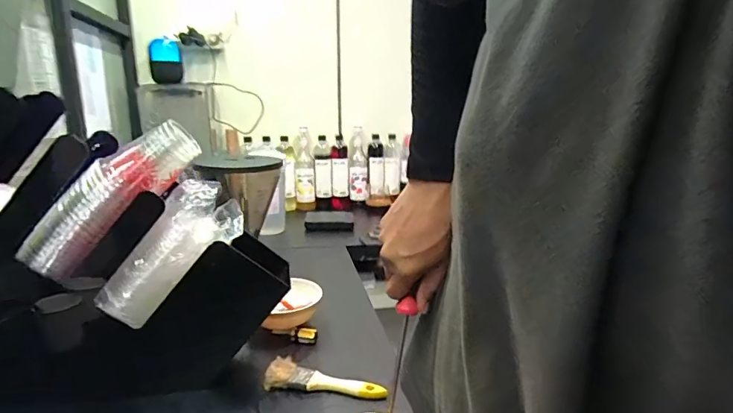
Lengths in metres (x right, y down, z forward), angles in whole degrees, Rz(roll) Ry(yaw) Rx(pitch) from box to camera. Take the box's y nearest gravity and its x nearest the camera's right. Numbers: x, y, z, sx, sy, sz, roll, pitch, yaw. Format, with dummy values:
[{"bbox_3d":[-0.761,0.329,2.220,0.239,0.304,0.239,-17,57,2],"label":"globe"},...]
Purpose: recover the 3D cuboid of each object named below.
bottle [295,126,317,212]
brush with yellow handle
[{"bbox_3d":[-0.246,-0.155,1.698,0.078,0.277,0.074,-2,13,-9],"label":"bottle"},{"bbox_3d":[-0.057,0.243,0.616,0.171,0.020,0.056,3,13,13],"label":"brush with yellow handle"}]

